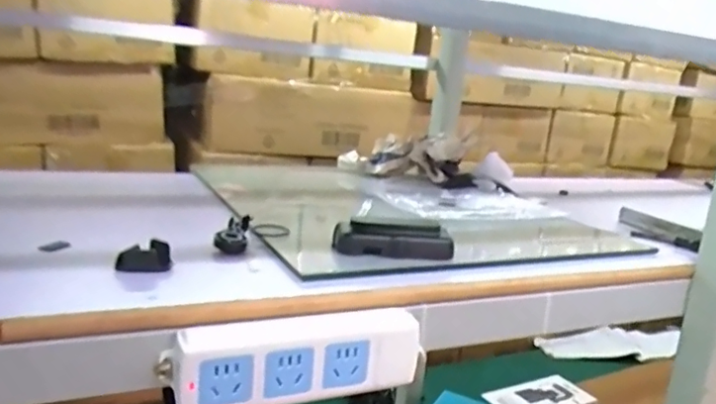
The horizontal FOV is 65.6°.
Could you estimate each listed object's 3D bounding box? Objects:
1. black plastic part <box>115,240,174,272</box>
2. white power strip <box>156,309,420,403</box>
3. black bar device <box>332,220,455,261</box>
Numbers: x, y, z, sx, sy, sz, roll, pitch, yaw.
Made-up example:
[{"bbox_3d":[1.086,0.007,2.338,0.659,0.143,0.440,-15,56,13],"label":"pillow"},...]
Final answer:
[{"bbox_3d":[-0.162,0.041,0.422,0.039,0.019,0.017,0,13,-23],"label":"black plastic part"},{"bbox_3d":[-0.040,0.111,0.389,0.177,0.051,0.031,0,13,-25],"label":"white power strip"},{"bbox_3d":[0.033,0.036,0.506,0.109,0.032,0.024,3,12,-8],"label":"black bar device"}]

